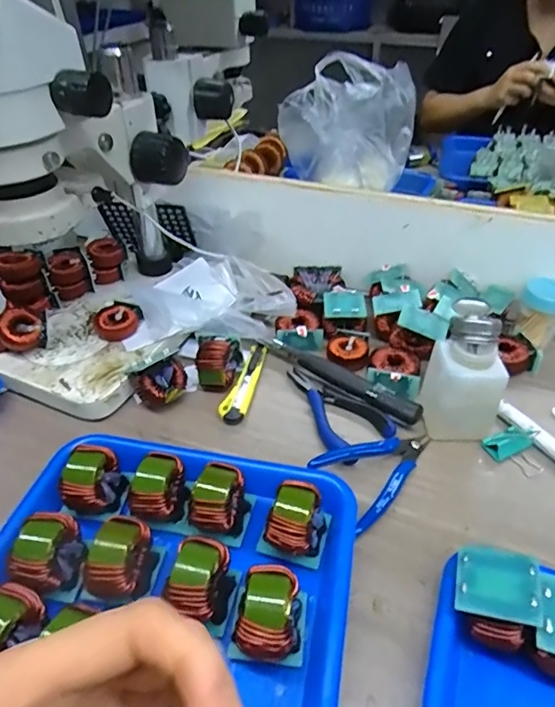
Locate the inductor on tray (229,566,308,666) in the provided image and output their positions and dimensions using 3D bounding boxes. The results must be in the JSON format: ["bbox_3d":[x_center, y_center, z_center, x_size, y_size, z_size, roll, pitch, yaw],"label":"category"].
[{"bbox_3d":[-0.005,0.163,0.307,0.047,0.043,0.045,4,40,6],"label":"inductor on tray"}]

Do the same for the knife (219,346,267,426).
[{"bbox_3d":[-0.032,0.027,0.502,0.025,0.014,0.110,10,41,13],"label":"knife"}]

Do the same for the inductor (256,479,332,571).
[{"bbox_3d":[0.012,0.118,0.354,0.046,0.035,0.047,11,42,14],"label":"inductor"}]

